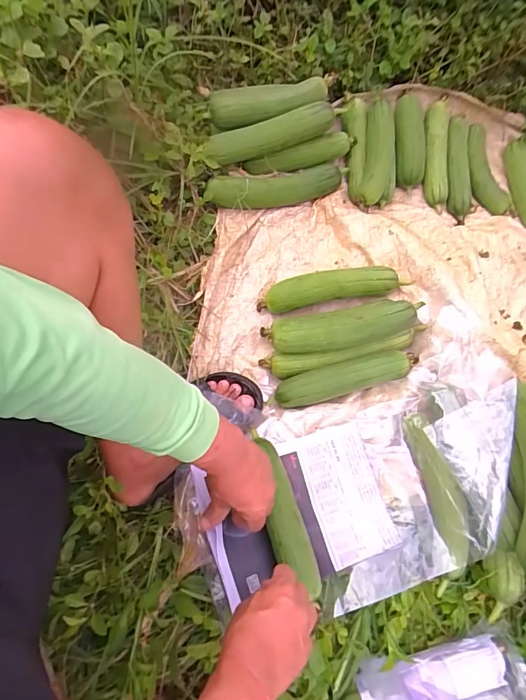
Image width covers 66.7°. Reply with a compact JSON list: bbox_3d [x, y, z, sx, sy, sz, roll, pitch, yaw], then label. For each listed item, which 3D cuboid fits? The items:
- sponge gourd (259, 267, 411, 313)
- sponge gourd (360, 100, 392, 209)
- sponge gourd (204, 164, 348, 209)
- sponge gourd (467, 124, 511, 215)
[{"bbox_3d":[0.127,-0.113,0.715,0.262,0.051,0.049,-9,69,-6],"label":"sponge gourd"},{"bbox_3d":[0.221,-0.389,0.770,0.054,0.052,0.203,4,87,-1],"label":"sponge gourd"},{"bbox_3d":[0.022,-0.321,0.792,0.275,0.061,0.062,-12,69,-7],"label":"sponge gourd"},{"bbox_3d":[0.455,-0.372,0.820,0.064,0.040,0.202,-5,69,-5],"label":"sponge gourd"}]

